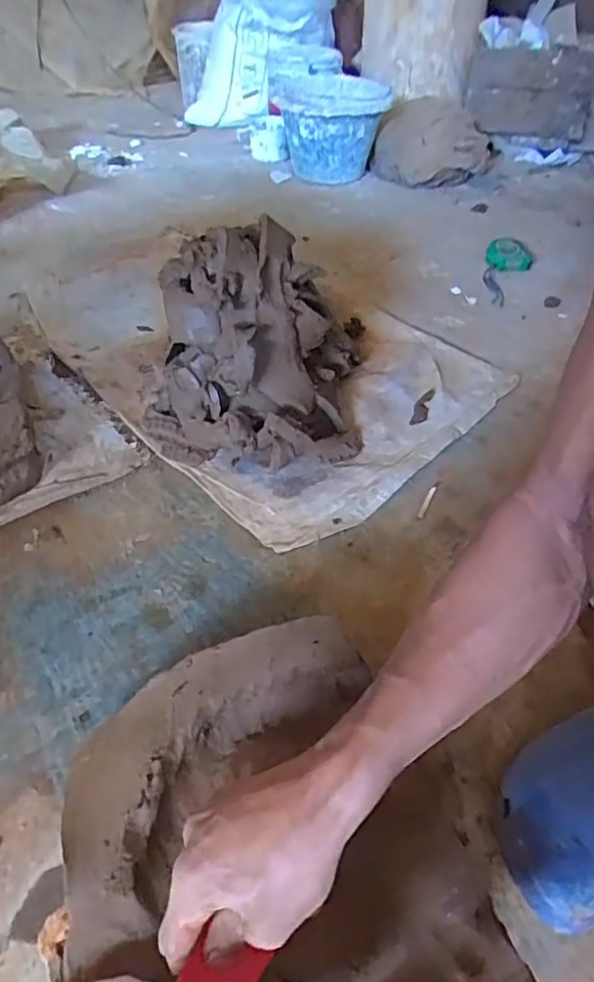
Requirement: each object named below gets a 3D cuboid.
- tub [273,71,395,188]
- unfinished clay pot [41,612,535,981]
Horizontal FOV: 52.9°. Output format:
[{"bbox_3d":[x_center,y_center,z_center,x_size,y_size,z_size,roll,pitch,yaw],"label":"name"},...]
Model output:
[{"bbox_3d":[0.064,-0.778,1.298,0.255,0.168,0.244,3,47,1],"label":"tub"},{"bbox_3d":[-0.014,0.245,0.406,0.282,0.081,0.301,2,46,-2],"label":"unfinished clay pot"}]

